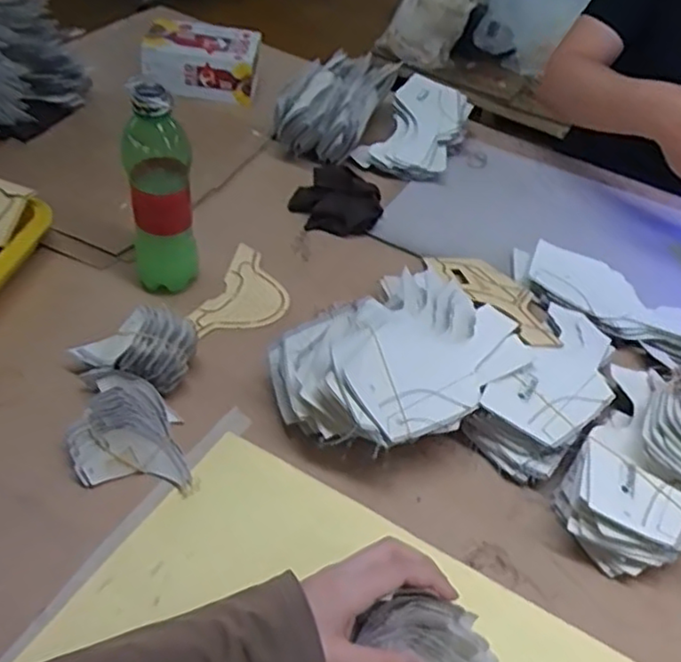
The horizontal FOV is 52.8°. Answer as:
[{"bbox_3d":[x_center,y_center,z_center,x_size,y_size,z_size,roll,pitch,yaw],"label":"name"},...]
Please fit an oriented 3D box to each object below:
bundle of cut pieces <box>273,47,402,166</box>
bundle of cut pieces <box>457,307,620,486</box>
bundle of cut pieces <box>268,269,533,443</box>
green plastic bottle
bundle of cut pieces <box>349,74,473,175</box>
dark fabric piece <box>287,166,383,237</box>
[{"bbox_3d":[-0.006,-0.313,0.921,0.115,0.094,0.203,16,45,8],"label":"bundle of cut pieces"},{"bbox_3d":[0.198,0.049,0.629,0.089,0.047,0.203,30,49,21],"label":"bundle of cut pieces"},{"bbox_3d":[0.051,0.021,0.606,0.167,0.094,0.221,37,52,26],"label":"bundle of cut pieces"},{"bbox_3d":[-0.169,-0.128,0.644,0.061,0.203,0.060,-9,47,-16],"label":"green plastic bottle"},{"bbox_3d":[0.108,-0.275,0.931,0.113,0.069,0.188,25,50,19],"label":"bundle of cut pieces"},{"bbox_3d":[-0.006,-0.157,0.821,0.109,0.032,0.089,26,48,17],"label":"dark fabric piece"}]

